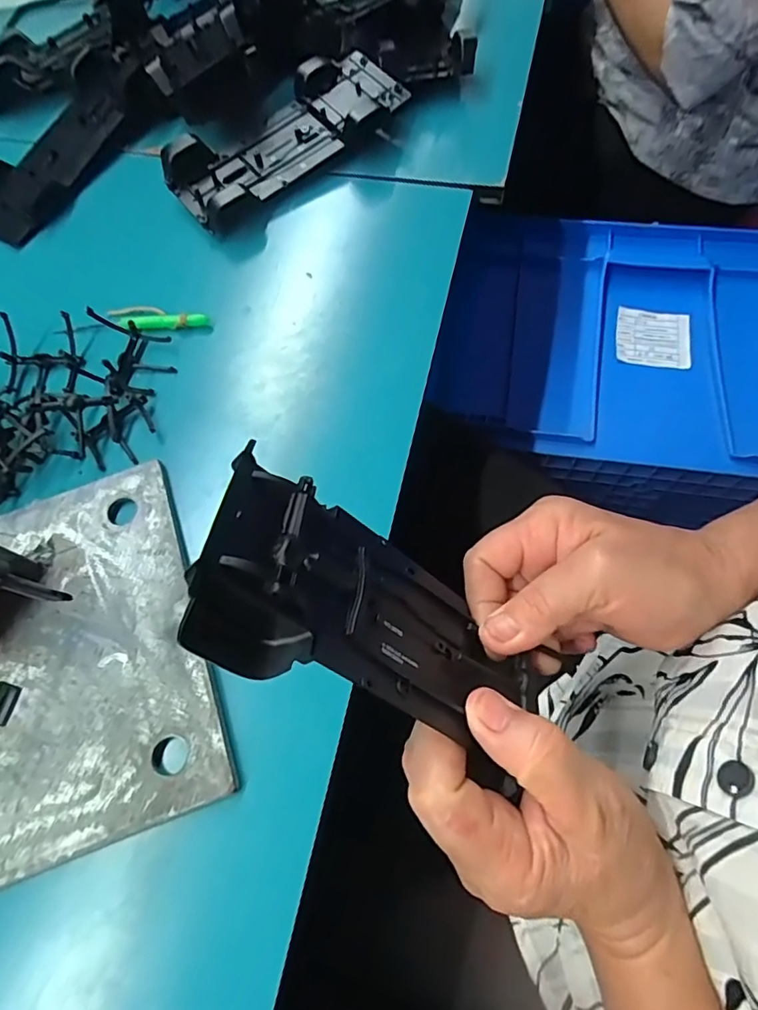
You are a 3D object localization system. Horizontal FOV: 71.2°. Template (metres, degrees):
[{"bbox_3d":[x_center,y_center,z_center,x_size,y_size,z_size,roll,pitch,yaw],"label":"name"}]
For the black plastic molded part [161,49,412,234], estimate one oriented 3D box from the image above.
[{"bbox_3d":[-0.073,-0.288,0.419,0.190,0.037,0.076,-37,70,-12],"label":"black plastic molded part"}]

